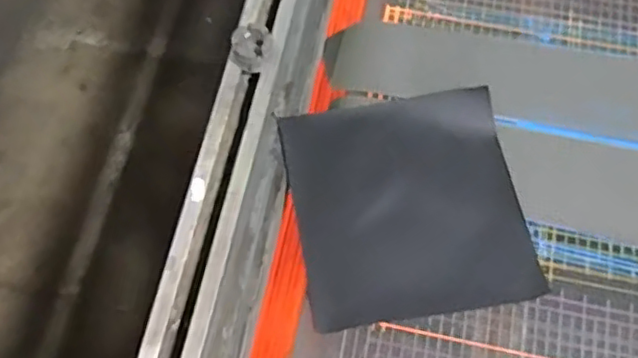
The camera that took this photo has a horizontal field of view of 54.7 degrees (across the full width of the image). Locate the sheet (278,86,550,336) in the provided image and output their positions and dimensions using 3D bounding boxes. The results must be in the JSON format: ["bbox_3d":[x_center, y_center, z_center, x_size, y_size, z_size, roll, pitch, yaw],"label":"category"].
[{"bbox_3d":[0.077,0.023,0.545,0.194,0.014,0.195,-11,75,0],"label":"sheet"}]

